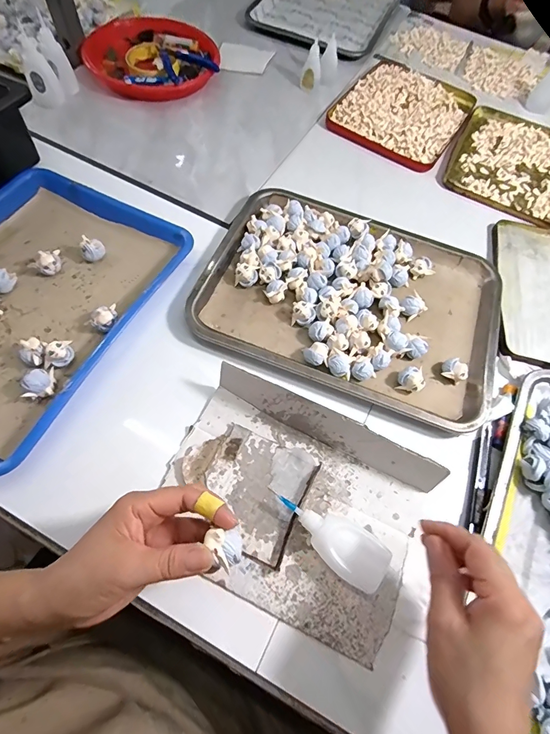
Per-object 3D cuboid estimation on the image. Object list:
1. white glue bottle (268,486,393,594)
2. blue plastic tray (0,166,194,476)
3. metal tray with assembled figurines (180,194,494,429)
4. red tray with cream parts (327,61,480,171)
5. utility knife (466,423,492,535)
[{"bbox_3d":[0.047,0.147,0.334,0.105,0.030,0.040,36,68,13],"label":"white glue bottle"},{"bbox_3d":[-0.289,-0.083,0.433,0.274,0.031,0.346,25,66,9],"label":"blue plastic tray"},{"bbox_3d":[0.094,-0.087,0.460,0.341,0.033,0.257,18,65,5],"label":"metal tray with assembled figurines"},{"bbox_3d":[0.221,-0.443,0.652,0.196,0.020,0.230,32,67,11],"label":"red tray with cream parts"},{"bbox_3d":[0.209,0.108,0.380,0.013,0.008,0.114,22,65,7],"label":"utility knife"}]

